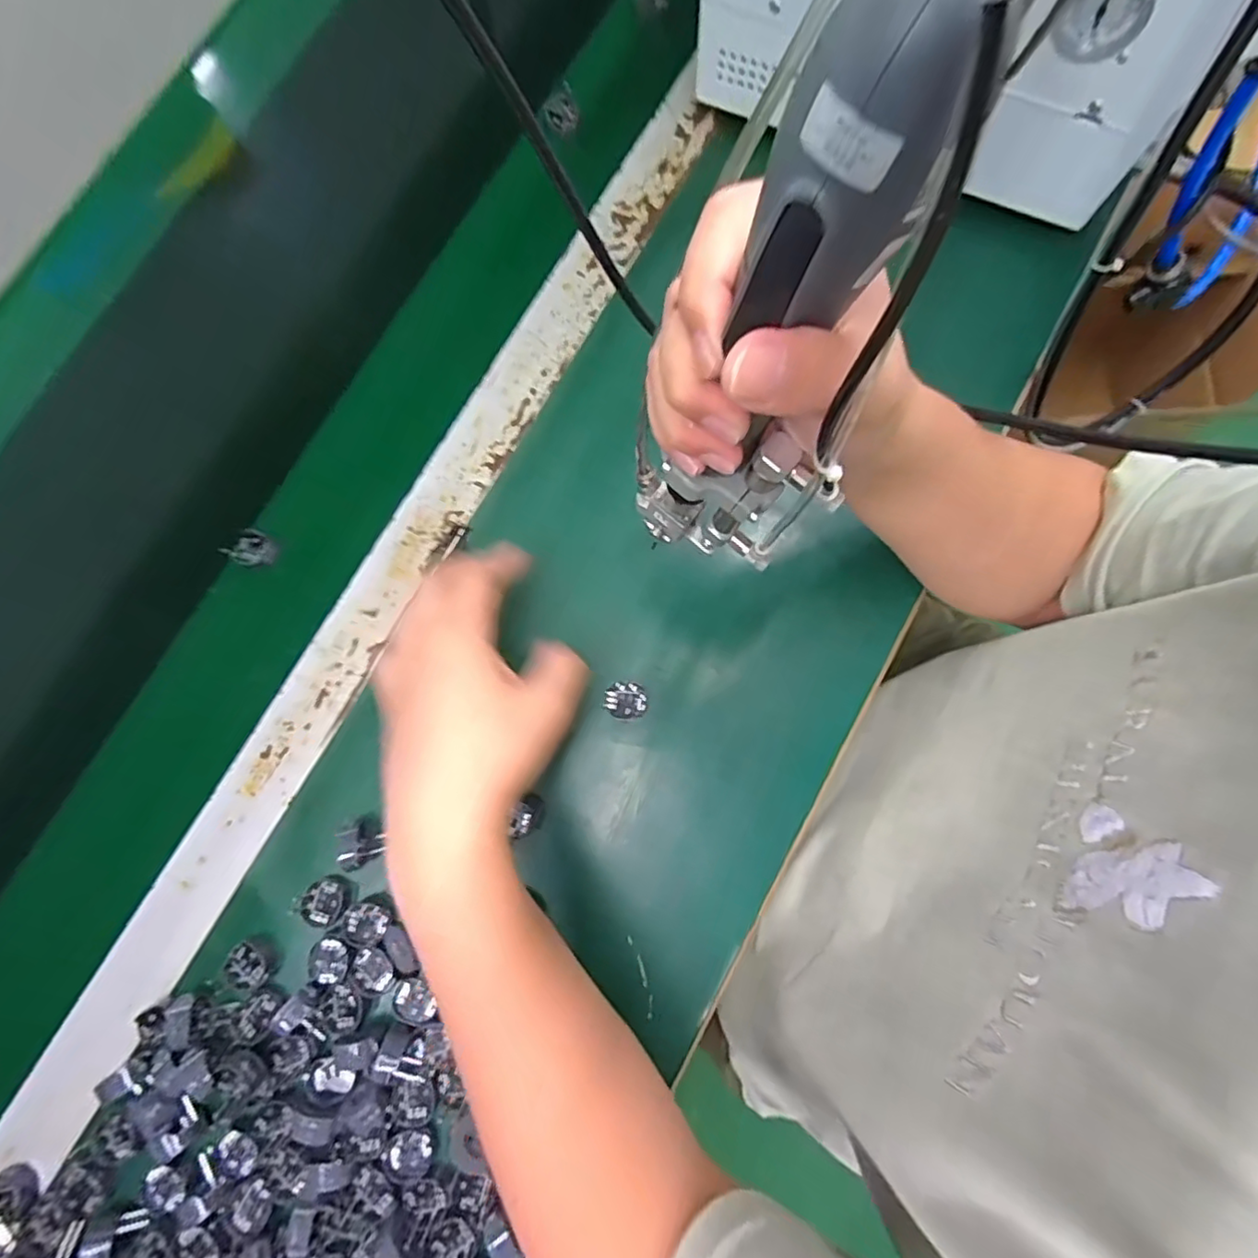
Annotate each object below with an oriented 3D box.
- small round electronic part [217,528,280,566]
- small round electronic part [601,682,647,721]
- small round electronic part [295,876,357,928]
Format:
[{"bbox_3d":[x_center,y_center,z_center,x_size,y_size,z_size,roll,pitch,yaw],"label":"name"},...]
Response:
[{"bbox_3d":[-0.271,-0.057,0.439,0.032,0.014,0.026,28,82,7],"label":"small round electronic part"},{"bbox_3d":[-0.002,0.048,0.402,0.024,0.012,0.025,0,80,3],"label":"small round electronic part"},{"bbox_3d":[-0.190,0.172,0.384,0.028,0.007,0.029,0,80,3],"label":"small round electronic part"}]

